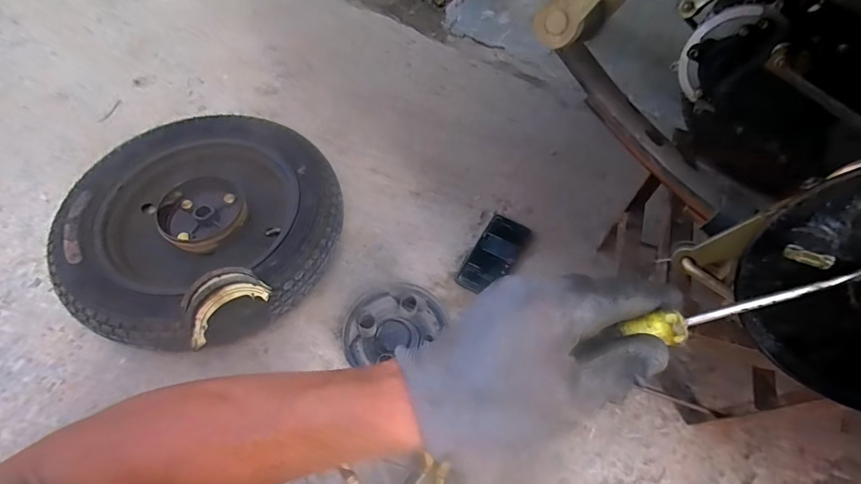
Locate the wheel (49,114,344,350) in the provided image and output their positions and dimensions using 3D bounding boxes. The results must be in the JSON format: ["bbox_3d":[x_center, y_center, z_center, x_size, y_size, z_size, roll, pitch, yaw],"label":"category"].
[{"bbox_3d":[-0.373,-0.035,0.701,0.426,0.095,0.408,1,58,-2],"label":"wheel"}]

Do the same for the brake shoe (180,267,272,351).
[{"bbox_3d":[-0.285,0.080,0.571,0.113,0.040,0.075,-35,88,-22],"label":"brake shoe"}]

